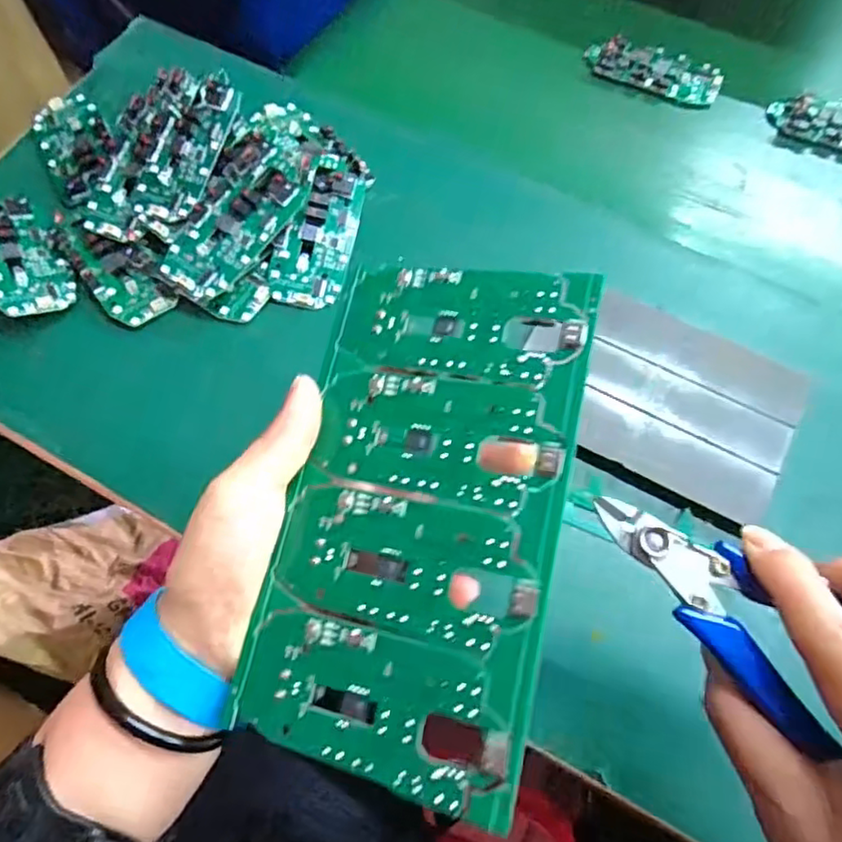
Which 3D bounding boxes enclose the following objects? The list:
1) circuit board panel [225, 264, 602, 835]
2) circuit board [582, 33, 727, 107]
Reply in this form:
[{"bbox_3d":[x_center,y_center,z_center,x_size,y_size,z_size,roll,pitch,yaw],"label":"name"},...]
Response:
[{"bbox_3d":[0.000,0.029,0.231,0.103,0.004,0.187,8,75,22],"label":"circuit board panel"},{"bbox_3d":[0.172,-0.261,0.460,0.097,0.012,0.044,22,69,8],"label":"circuit board"}]

